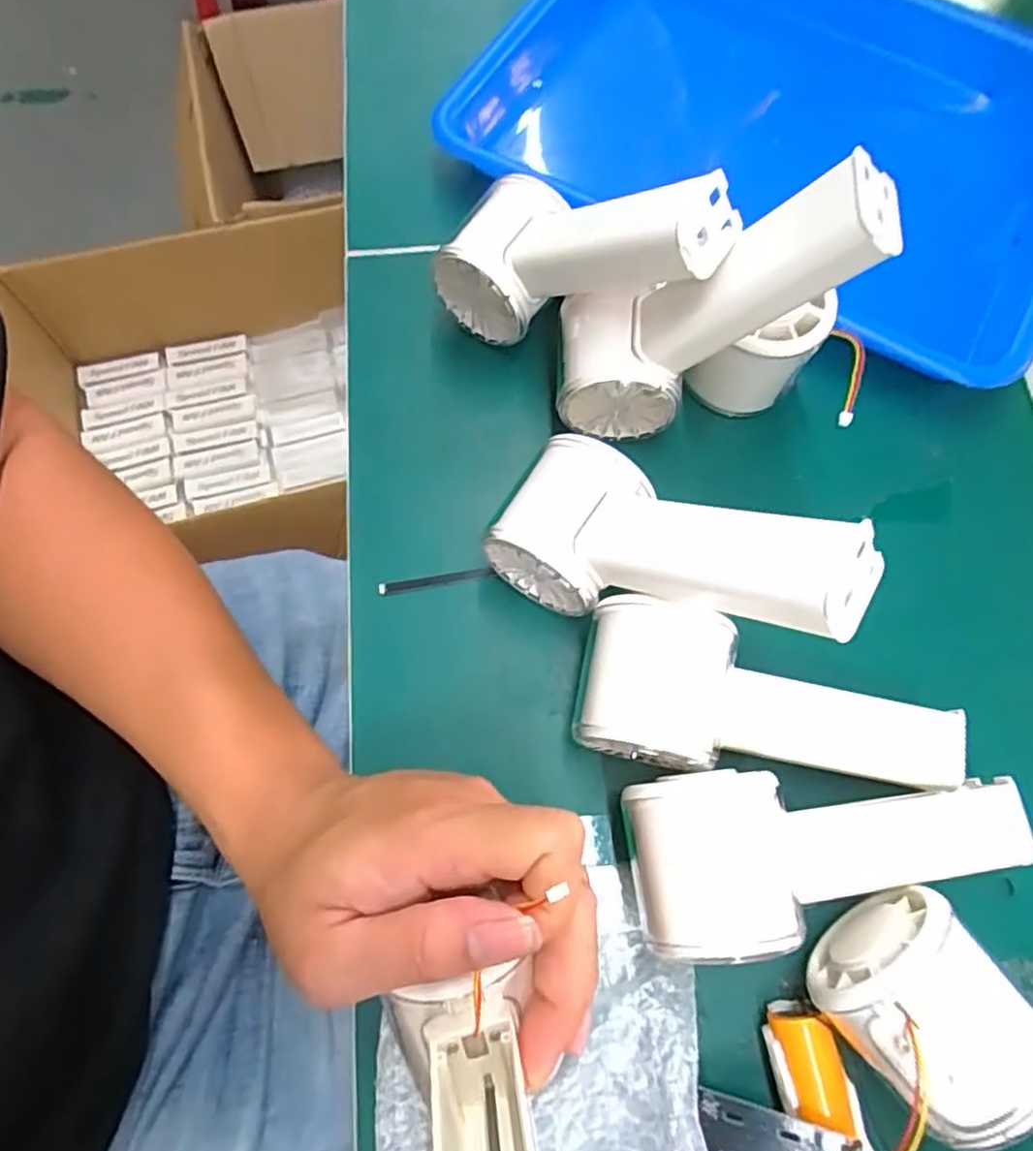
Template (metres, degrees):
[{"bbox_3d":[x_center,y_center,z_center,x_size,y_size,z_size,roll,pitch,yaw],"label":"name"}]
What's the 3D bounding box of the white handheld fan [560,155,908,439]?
[{"bbox_3d":[0.074,-0.107,0.290,0.053,0.157,0.056,20,67,-32],"label":"white handheld fan"}]

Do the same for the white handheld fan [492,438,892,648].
[{"bbox_3d":[0.058,-0.010,0.267,0.145,0.052,0.057,15,66,42],"label":"white handheld fan"}]

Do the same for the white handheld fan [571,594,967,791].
[{"bbox_3d":[0.101,0.056,0.283,0.153,0.051,0.059,11,71,3],"label":"white handheld fan"}]

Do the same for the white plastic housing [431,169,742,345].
[{"bbox_3d":[0.025,-0.145,0.311,0.151,0.056,0.050,15,65,45],"label":"white plastic housing"}]

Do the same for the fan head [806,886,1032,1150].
[{"bbox_3d":[0.140,0.152,0.245,0.054,0.055,0.062,-35,75,-12],"label":"fan head"}]

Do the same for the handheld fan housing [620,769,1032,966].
[{"bbox_3d":[0.119,0.104,0.268,0.154,0.045,0.061,-6,71,-4],"label":"handheld fan housing"}]

